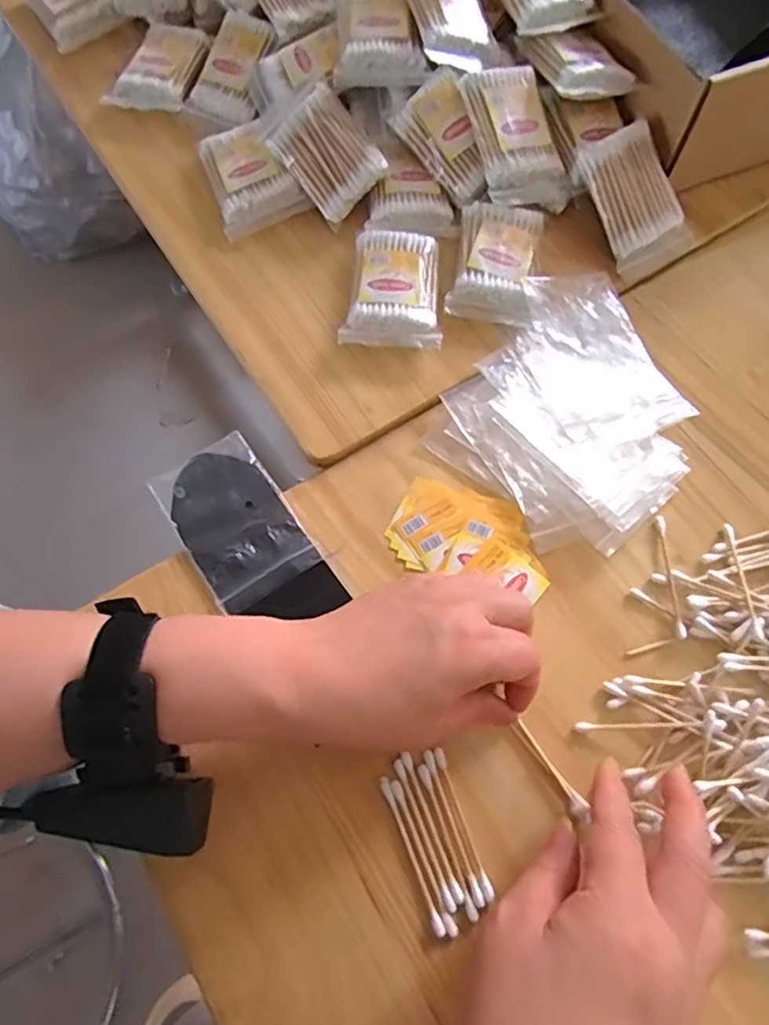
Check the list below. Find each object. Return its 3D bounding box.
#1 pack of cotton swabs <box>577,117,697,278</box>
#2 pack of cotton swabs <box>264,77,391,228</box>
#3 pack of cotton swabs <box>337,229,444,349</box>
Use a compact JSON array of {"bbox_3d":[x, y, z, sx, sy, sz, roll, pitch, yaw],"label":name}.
[{"bbox_3d":[0.171,-0.210,0.417,0.059,0.012,0.088,-26,106,-4],"label":"pack of cotton swabs"},{"bbox_3d":[-0.040,-0.247,0.427,0.055,0.014,0.082,-38,86,15],"label":"pack of cotton swabs"},{"bbox_3d":[0.006,-0.149,0.410,0.060,0.013,0.089,3,70,1],"label":"pack of cotton swabs"}]

